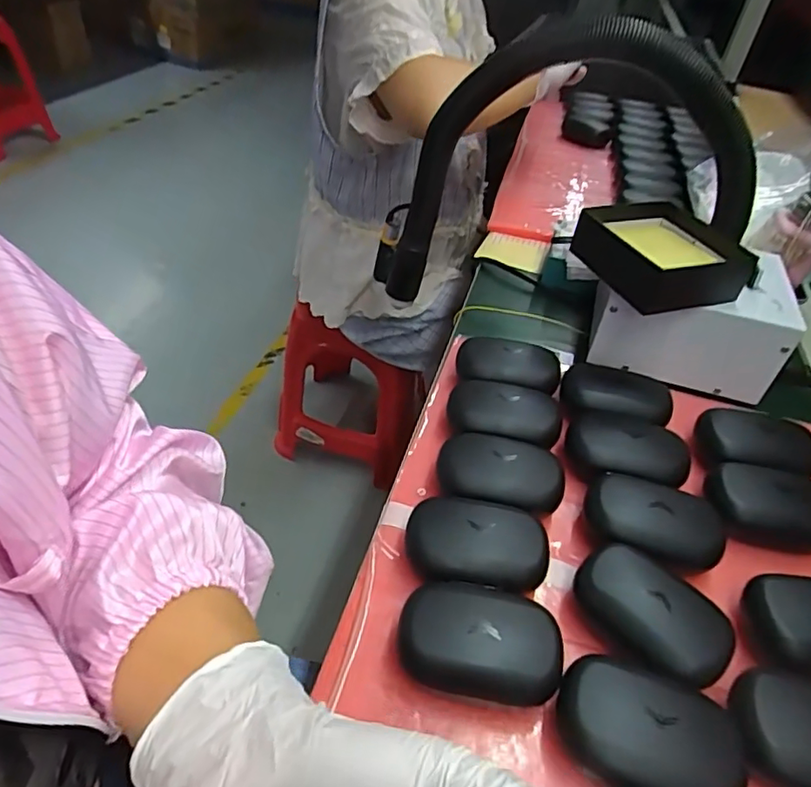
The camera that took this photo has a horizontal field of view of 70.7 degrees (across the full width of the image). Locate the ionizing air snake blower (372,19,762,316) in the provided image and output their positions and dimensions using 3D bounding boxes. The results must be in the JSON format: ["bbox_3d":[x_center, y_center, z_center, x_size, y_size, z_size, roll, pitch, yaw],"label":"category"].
[{"bbox_3d":[0.109,-0.161,0.464,0.326,0.199,0.126,4,43,19],"label":"ionizing air snake blower"}]

